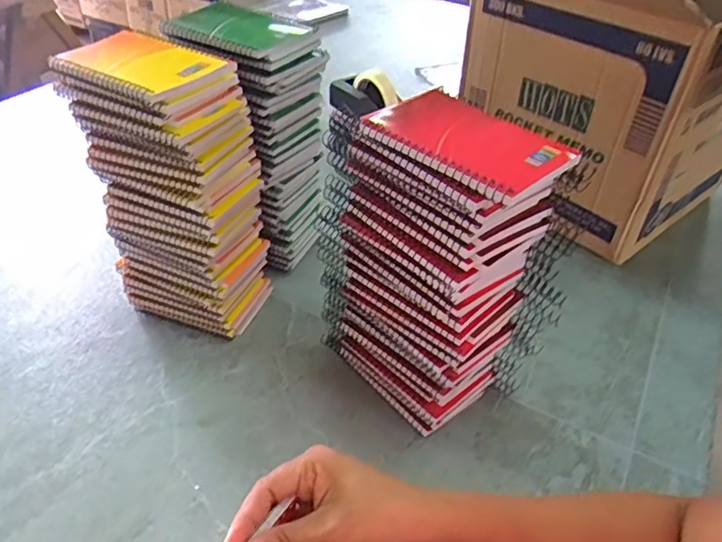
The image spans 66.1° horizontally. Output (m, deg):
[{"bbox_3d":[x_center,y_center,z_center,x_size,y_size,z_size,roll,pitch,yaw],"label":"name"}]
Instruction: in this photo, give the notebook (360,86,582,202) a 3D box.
[{"bbox_3d":[0.072,-0.090,0.382,0.088,0.014,0.133,-26,48,-30],"label":"notebook"}]

